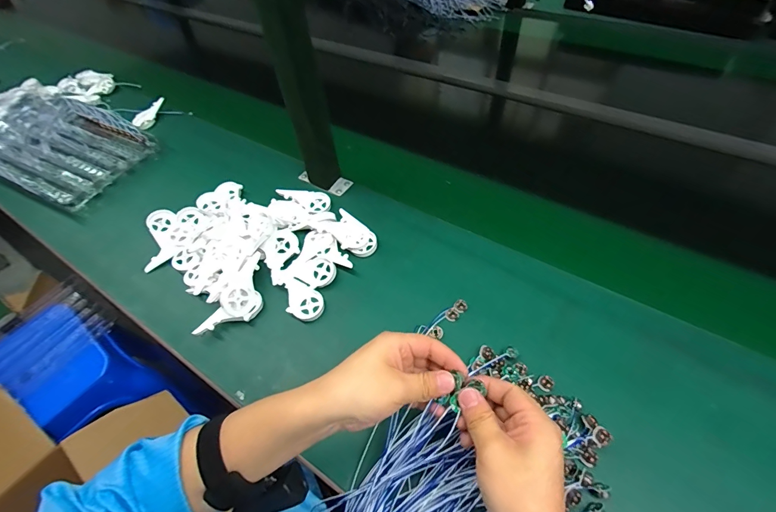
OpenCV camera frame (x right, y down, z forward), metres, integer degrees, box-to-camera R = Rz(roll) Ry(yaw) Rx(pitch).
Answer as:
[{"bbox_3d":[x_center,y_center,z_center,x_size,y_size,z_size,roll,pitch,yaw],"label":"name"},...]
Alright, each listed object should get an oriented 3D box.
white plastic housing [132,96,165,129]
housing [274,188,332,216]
[{"bbox_3d":[-0.547,-0.331,0.851,0.033,0.023,0.092,22,73,19],"label":"white plastic housing"},{"bbox_3d":[-0.147,-0.099,0.644,0.092,0.014,0.044,17,55,-10],"label":"housing"}]

